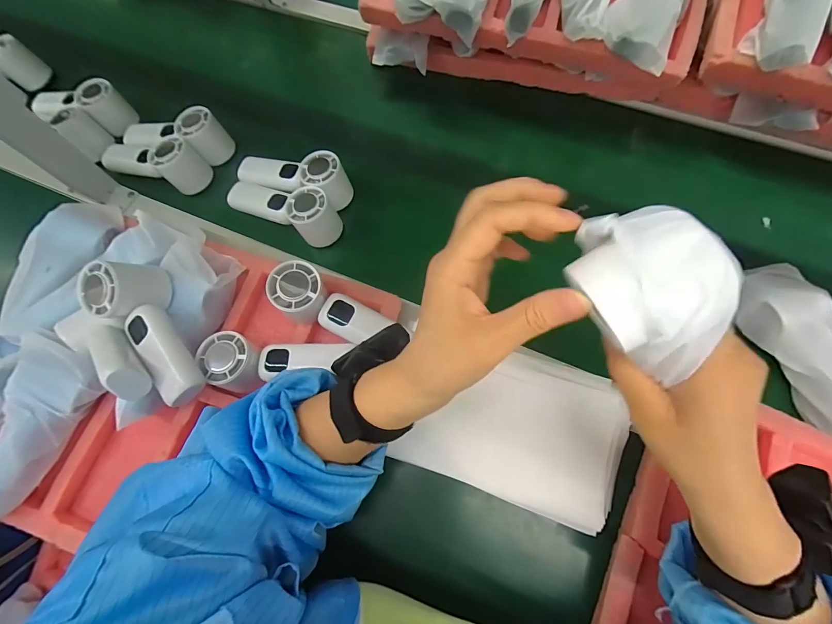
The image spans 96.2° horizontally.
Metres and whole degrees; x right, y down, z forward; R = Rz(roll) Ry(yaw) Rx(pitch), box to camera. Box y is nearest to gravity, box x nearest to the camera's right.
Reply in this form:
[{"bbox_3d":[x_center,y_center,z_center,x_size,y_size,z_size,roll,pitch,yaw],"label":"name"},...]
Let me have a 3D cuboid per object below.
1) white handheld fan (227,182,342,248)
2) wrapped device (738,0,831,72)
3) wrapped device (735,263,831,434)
[{"bbox_3d":[-0.175,-0.129,0.488,0.154,0.063,0.057,17,72,22],"label":"white handheld fan"},{"bbox_3d":[0.419,-0.351,0.412,0.057,0.049,0.186,16,85,8],"label":"wrapped device"},{"bbox_3d":[0.403,0.040,0.379,0.065,0.051,0.191,-16,71,-3],"label":"wrapped device"}]

